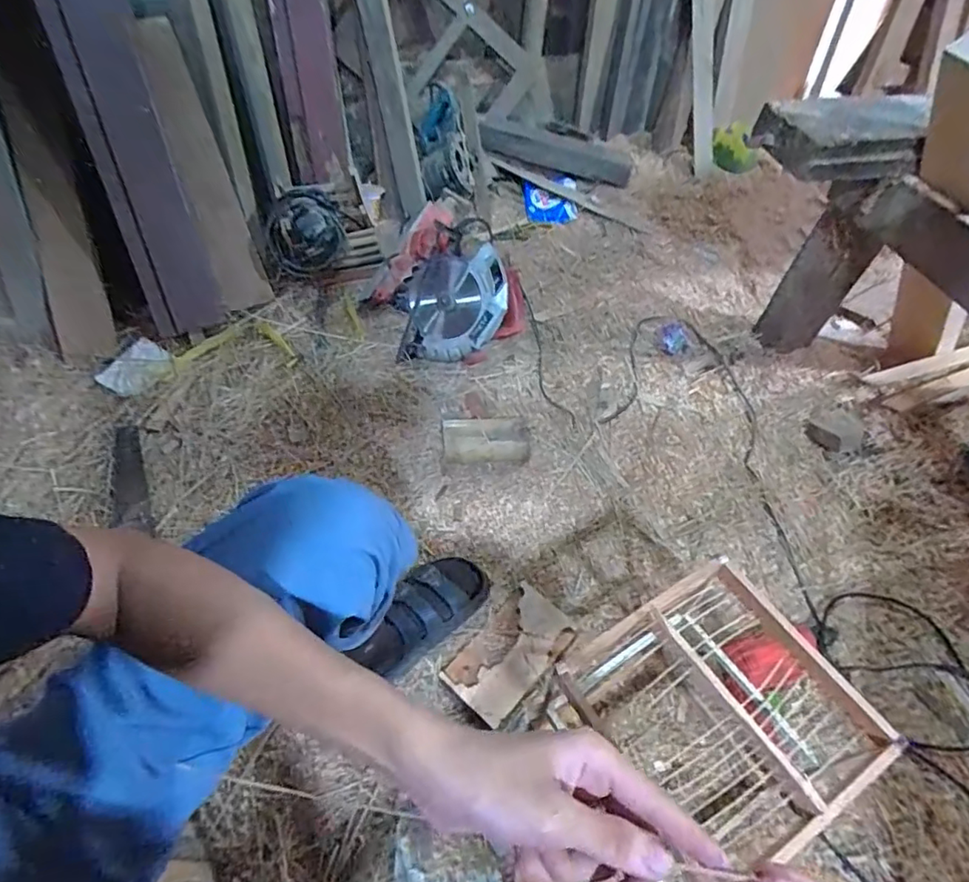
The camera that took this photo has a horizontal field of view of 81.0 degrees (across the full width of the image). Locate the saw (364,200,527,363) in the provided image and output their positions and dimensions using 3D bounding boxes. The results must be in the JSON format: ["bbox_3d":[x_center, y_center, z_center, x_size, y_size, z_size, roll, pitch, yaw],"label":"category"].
[{"bbox_3d":[-0.096,-0.307,1.180,0.350,0.230,0.238,24,55,14],"label":"saw"}]

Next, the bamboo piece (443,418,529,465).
[{"bbox_3d":[0.001,-0.002,1.055,0.154,0.087,0.082,-3,53,-5],"label":"bamboo piece"}]

